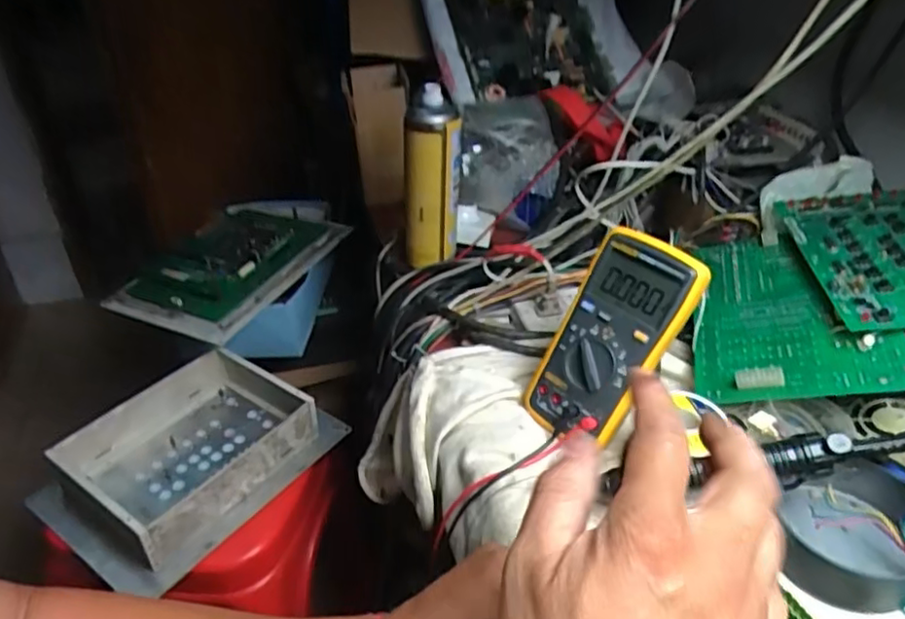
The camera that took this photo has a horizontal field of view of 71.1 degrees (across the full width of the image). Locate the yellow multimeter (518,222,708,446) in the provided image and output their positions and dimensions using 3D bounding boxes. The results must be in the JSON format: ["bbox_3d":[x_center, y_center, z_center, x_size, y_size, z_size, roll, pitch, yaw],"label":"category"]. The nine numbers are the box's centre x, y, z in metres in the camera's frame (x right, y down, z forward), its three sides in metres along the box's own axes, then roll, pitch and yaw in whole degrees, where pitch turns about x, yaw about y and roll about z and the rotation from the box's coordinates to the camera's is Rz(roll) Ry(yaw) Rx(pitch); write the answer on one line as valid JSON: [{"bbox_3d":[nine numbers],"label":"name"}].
[{"bbox_3d":[0.128,0.024,0.523,0.038,0.176,0.087,18,20,-40],"label":"yellow multimeter"}]

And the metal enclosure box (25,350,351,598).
[{"bbox_3d":[-0.309,0.171,0.764,0.215,0.078,0.293,21,40,27],"label":"metal enclosure box"}]

